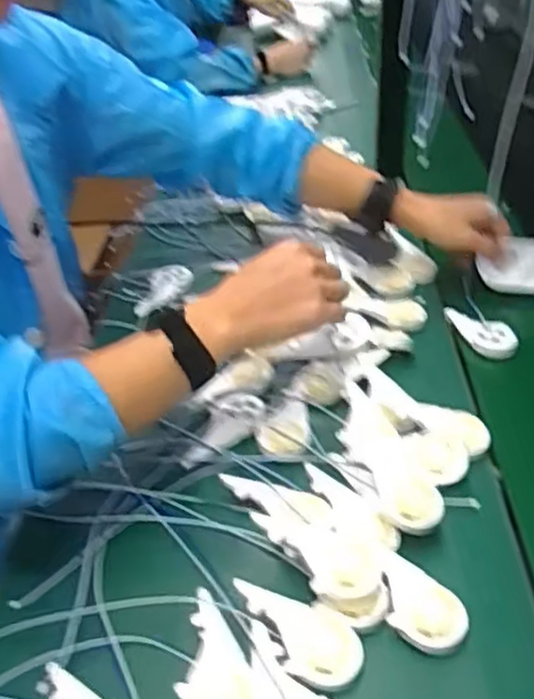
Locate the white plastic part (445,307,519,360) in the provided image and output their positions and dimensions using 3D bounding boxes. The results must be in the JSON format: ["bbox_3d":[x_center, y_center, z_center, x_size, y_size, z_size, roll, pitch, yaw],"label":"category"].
[{"bbox_3d":[0.221,-0.021,0.757,0.042,0.021,0.097,-29,41,-29],"label":"white plastic part"}]

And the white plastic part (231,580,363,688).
[{"bbox_3d":[0.017,0.184,0.471,0.094,0.007,0.048,34,49,23],"label":"white plastic part"}]

